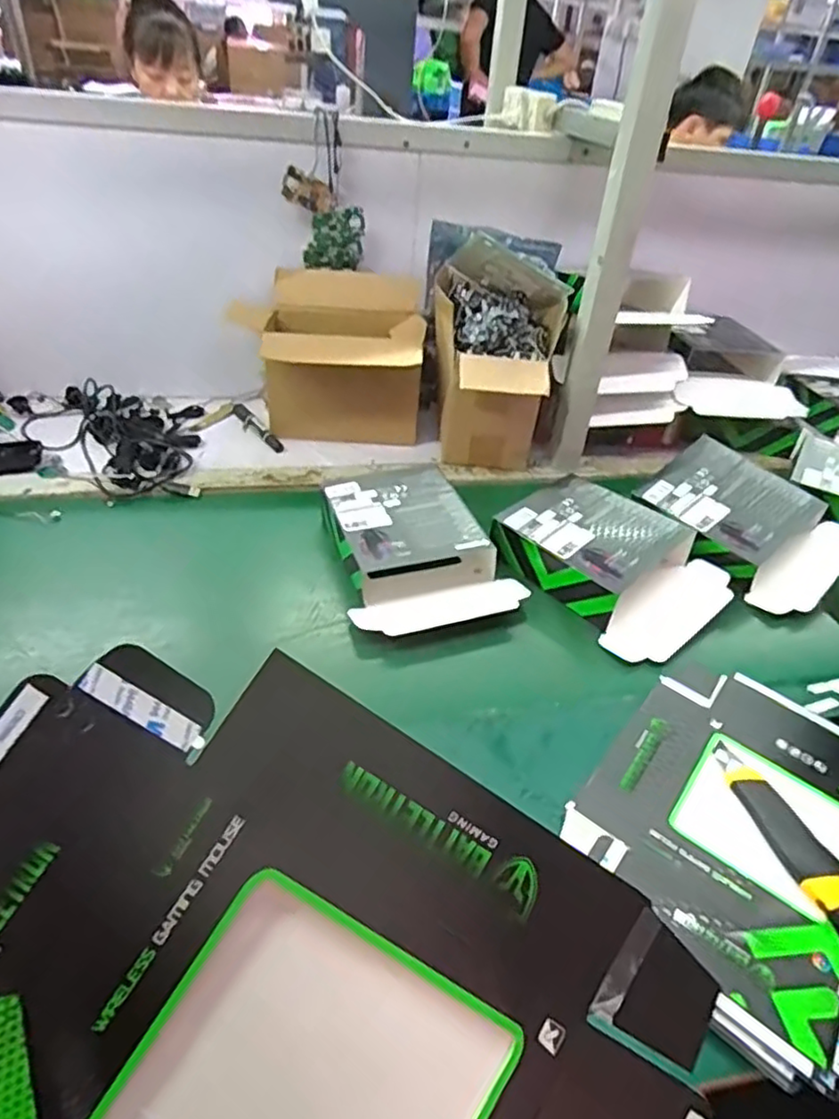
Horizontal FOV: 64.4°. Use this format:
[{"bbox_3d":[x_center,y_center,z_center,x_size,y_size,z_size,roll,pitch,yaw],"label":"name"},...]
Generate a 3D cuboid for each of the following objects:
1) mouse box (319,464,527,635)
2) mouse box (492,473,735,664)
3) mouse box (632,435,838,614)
[{"bbox_3d":[-0.008,-0.015,0.788,0.192,0.062,0.245,-12,42,-21],"label":"mouse box"},{"bbox_3d":[0.230,-0.005,0.790,0.195,0.055,0.252,-26,48,-34],"label":"mouse box"},{"bbox_3d":[0.422,-0.049,0.862,0.249,0.083,0.196,34,46,31],"label":"mouse box"}]

